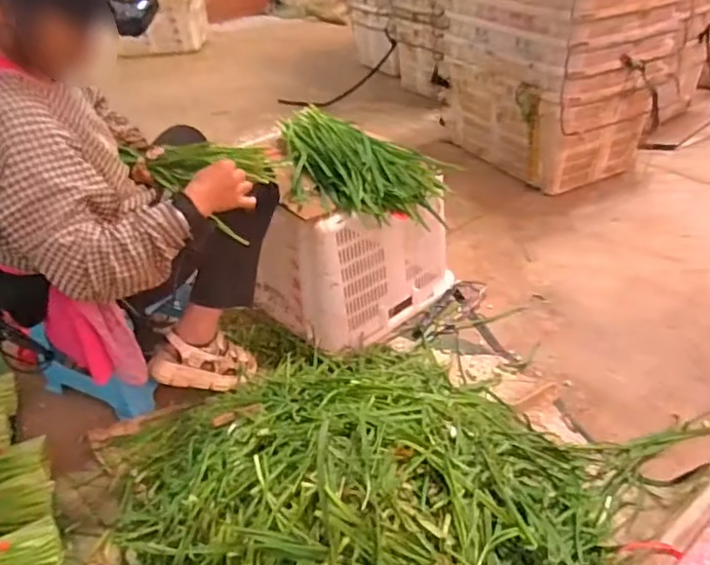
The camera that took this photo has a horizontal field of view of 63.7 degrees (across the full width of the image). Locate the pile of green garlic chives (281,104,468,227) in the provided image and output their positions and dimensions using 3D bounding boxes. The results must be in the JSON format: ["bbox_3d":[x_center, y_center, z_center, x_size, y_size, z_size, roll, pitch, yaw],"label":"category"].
[{"bbox_3d":[0.019,-0.301,1.408,0.356,0.122,0.478,-9,36,-7],"label":"pile of green garlic chives"}]

